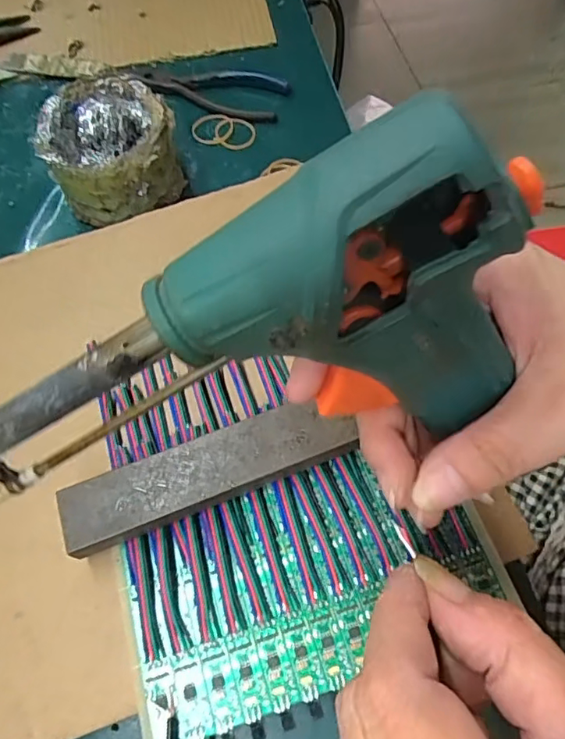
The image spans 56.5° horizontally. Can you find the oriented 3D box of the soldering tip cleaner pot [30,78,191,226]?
[{"bbox_3d":[-0.117,-0.150,0.360,0.083,0.063,0.081,0,64,0],"label":"soldering tip cleaner pot"}]

